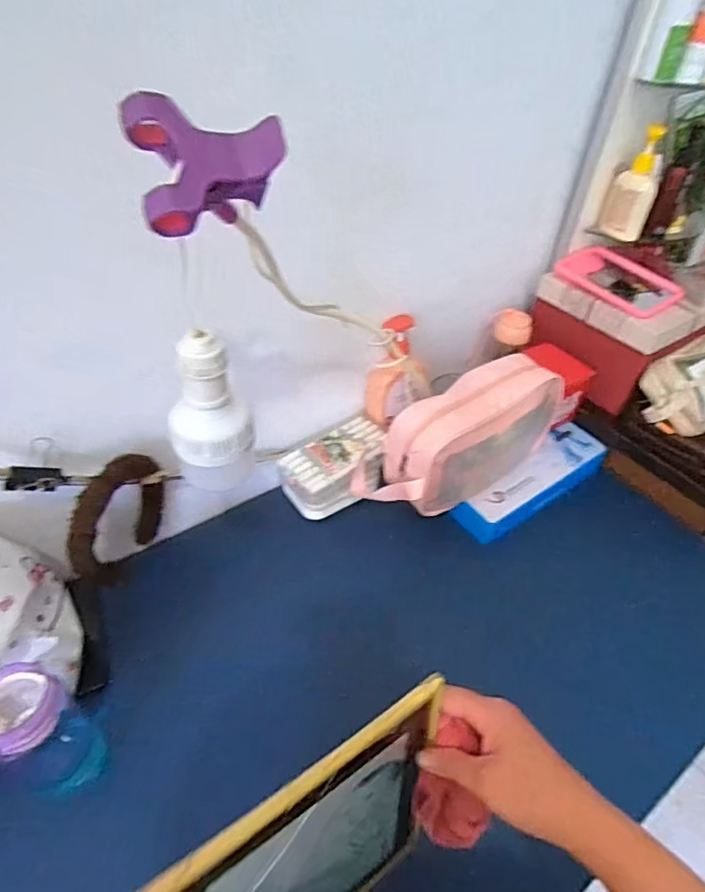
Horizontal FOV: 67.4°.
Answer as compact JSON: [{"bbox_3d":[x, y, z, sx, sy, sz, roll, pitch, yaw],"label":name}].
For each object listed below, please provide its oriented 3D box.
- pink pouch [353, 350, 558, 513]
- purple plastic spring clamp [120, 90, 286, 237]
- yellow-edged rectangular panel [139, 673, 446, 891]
[{"bbox_3d":[0.161,-0.013,0.731,0.303,0.152,0.104,-17,46,-20],"label":"pink pouch"},{"bbox_3d":[-0.086,-0.165,0.314,0.086,0.061,0.052,-8,43,-12],"label":"purple plastic spring clamp"},{"bbox_3d":[-0.024,0.300,0.382,0.204,0.270,0.011,-24,41,-29],"label":"yellow-edged rectangular panel"}]

